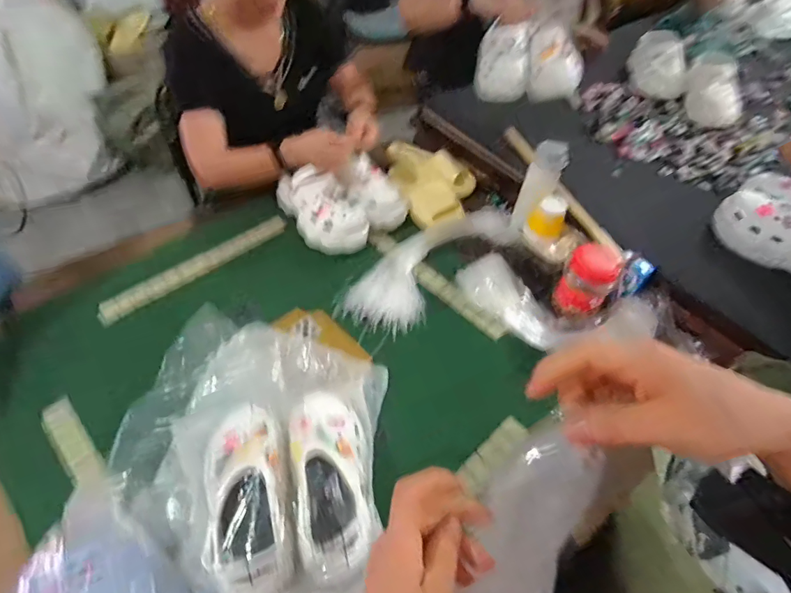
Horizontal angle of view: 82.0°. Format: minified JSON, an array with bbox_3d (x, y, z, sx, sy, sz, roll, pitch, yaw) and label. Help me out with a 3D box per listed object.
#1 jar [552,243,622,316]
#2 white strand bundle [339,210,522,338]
[{"bbox_3d":[0.382,-0.041,0.902,0.092,0.147,0.099,2,51,-2],"label":"jar"},{"bbox_3d":[0.090,-0.086,0.979,0.167,0.044,0.448,39,58,24],"label":"white strand bundle"}]

